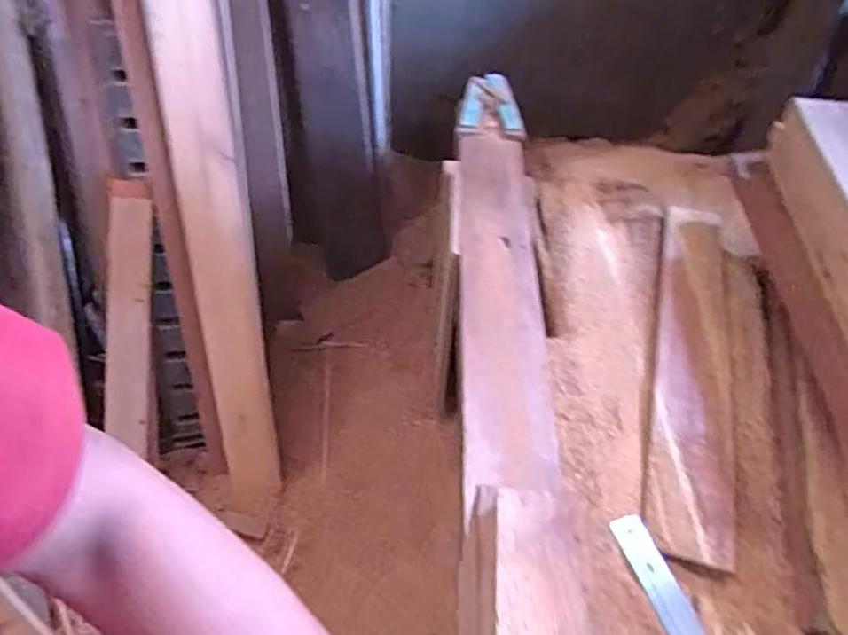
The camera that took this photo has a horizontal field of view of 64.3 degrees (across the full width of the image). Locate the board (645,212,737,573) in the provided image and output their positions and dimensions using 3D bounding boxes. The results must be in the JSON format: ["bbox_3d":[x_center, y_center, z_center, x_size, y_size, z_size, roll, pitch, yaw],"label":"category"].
[{"bbox_3d":[0.434,0.045,1.101,0.110,0.027,0.767,15,43,10],"label":"board"}]

